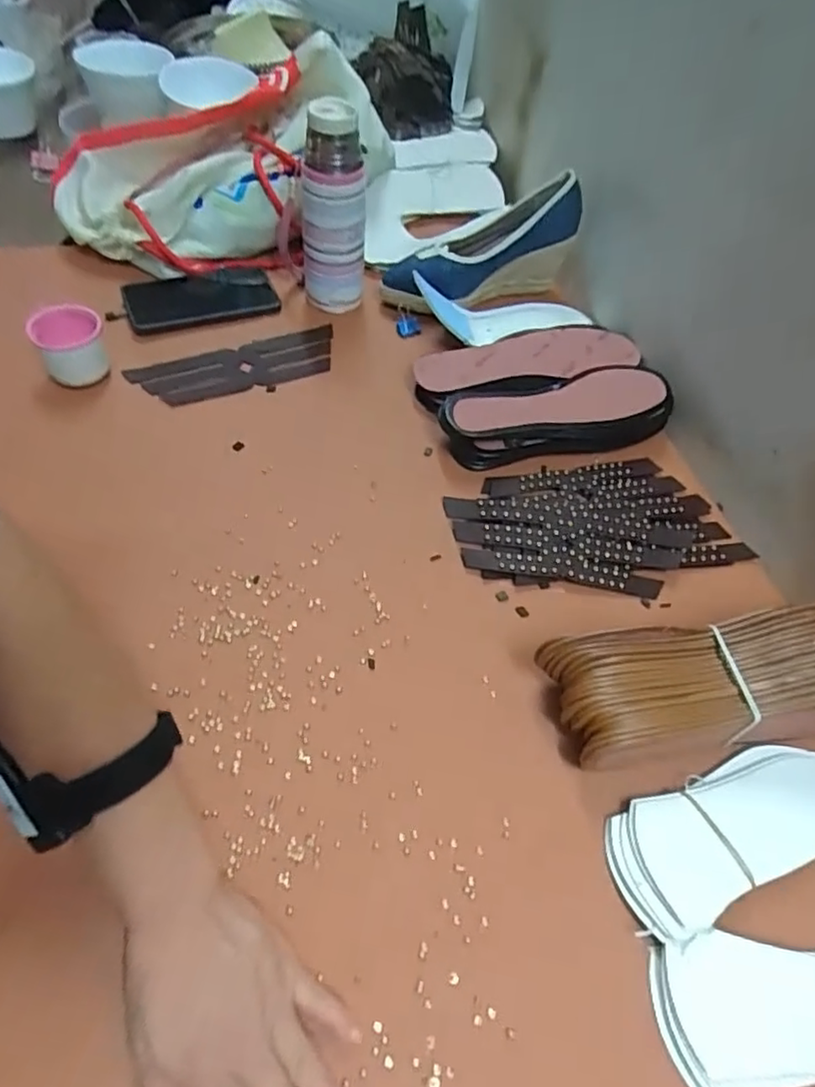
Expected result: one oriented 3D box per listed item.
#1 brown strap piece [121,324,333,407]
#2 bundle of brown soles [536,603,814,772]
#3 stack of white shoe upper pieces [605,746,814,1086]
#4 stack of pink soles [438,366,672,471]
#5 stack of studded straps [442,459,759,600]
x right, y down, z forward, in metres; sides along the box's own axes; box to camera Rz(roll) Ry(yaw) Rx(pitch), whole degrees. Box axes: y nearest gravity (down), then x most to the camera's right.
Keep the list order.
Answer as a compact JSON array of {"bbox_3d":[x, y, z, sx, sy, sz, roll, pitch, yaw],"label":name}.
[{"bbox_3d":[-0.177,-0.186,0.673,0.212,0.008,0.075,-19,60,-17],"label":"brown strap piece"},{"bbox_3d":[0.227,0.101,0.457,0.245,0.081,0.086,-3,57,-6],"label":"bundle of brown soles"},{"bbox_3d":[0.267,0.227,0.407,0.252,0.011,0.179,-6,56,-6],"label":"stack of white shoe upper pieces"},{"bbox_3d":[0.145,-0.127,0.624,0.226,0.054,0.076,-9,56,-12],"label":"stack of pink soles"},{"bbox_3d":[0.168,-0.020,0.575,0.250,0.016,0.137,-5,56,-9],"label":"stack of studded straps"}]

